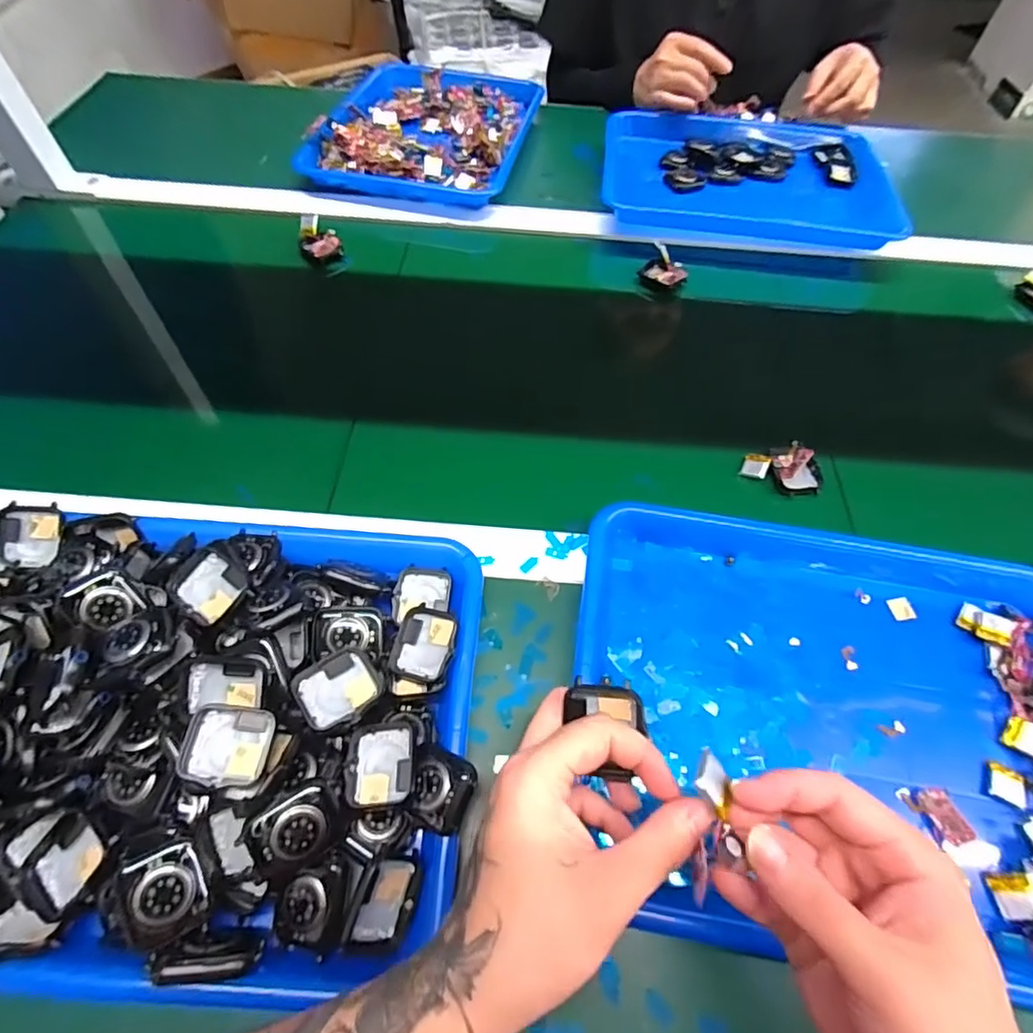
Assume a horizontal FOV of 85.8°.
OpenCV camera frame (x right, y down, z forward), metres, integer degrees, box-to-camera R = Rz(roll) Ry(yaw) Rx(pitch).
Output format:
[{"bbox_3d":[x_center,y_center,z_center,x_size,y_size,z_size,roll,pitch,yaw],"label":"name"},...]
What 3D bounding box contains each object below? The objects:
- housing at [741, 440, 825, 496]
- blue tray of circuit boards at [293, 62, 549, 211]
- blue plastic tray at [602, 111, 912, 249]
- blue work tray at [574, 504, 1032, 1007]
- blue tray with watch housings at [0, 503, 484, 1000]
[{"bbox_3d":[0.223,-0.043,0.457,0.062,0.022,0.041,26,61,12],"label":"housing"},{"bbox_3d":[-0.111,-0.504,0.718,0.252,0.032,0.301,11,59,3],"label":"blue tray of circuit boards"},{"bbox_3d":[0.278,-0.424,0.686,0.339,0.040,0.259,10,59,3],"label":"blue plastic tray"},{"bbox_3d":[0.199,0.119,0.349,0.326,0.032,0.263,9,59,2],"label":"blue work tray"},{"bbox_3d":[-0.188,0.108,0.310,0.325,0.058,0.242,3,59,-1],"label":"blue tray with watch housings"}]

